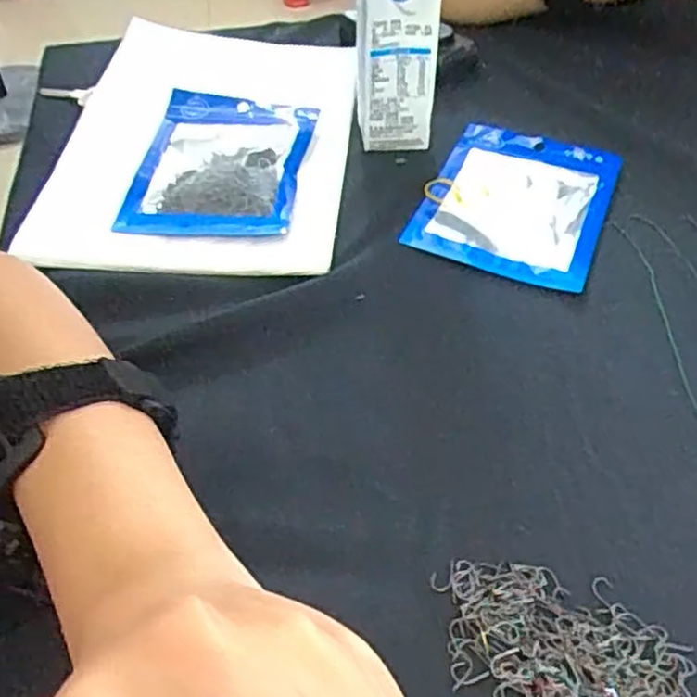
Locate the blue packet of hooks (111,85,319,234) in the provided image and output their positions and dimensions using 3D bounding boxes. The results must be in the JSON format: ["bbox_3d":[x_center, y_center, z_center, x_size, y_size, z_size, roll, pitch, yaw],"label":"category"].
[{"bbox_3d":[-0.077,-0.113,0.433,0.098,0.015,0.128,4,49,5],"label":"blue packet of hooks"}]

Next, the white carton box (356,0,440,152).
[{"bbox_3d":[0.028,-0.178,0.424,0.049,0.113,0.056,3,49,4],"label":"white carton box"}]

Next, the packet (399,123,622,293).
[{"bbox_3d":[0.098,-0.087,0.412,0.097,0.006,0.128,18,51,16],"label":"packet"}]

